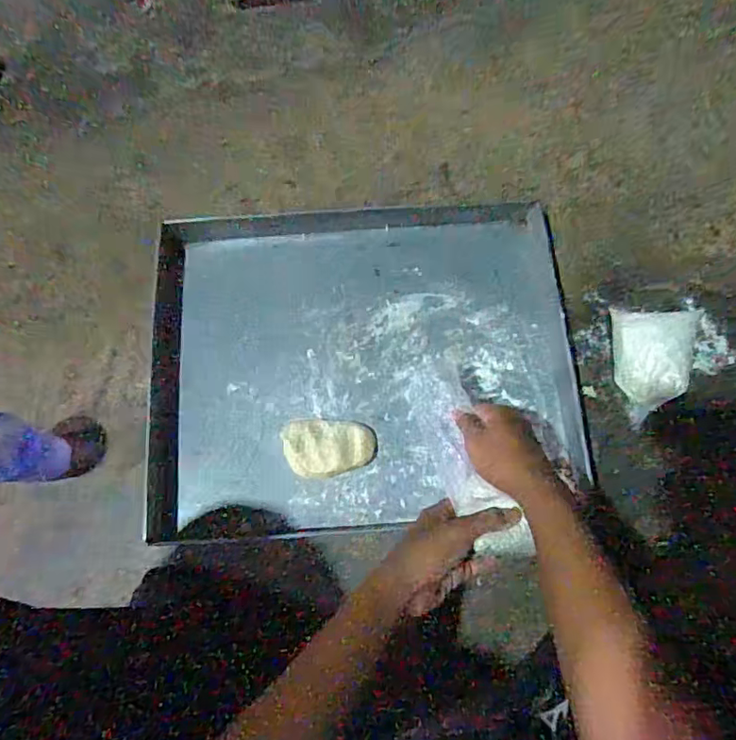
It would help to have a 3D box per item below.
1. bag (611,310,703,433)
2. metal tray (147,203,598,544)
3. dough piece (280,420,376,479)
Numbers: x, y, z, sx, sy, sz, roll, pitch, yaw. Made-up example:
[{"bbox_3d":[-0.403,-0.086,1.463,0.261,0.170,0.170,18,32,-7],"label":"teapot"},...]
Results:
[{"bbox_3d":[0.351,-0.008,0.678,0.079,0.067,0.151,3,74,0],"label":"bag"},{"bbox_3d":[-0.010,-0.025,0.689,0.499,0.048,0.418,-4,74,-2],"label":"metal tray"},{"bbox_3d":[-0.047,0.094,0.667,0.105,0.025,0.066,-1,74,-1],"label":"dough piece"}]

